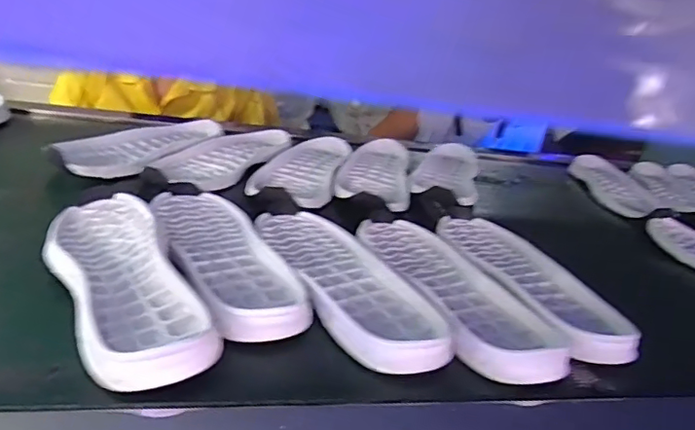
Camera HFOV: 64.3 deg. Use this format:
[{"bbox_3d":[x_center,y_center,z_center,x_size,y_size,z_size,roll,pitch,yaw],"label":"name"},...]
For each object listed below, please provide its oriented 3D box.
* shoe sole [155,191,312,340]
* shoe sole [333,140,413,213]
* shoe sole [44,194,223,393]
[{"bbox_3d":[-0.118,0.026,0.508,0.091,0.038,0.267,-10,33,-25],"label":"shoe sole"},{"bbox_3d":[0.041,-0.059,0.798,0.095,0.038,0.253,7,30,4],"label":"shoe sole"},{"bbox_3d":[-0.181,0.044,0.439,0.086,0.034,0.271,-13,34,-29],"label":"shoe sole"}]

